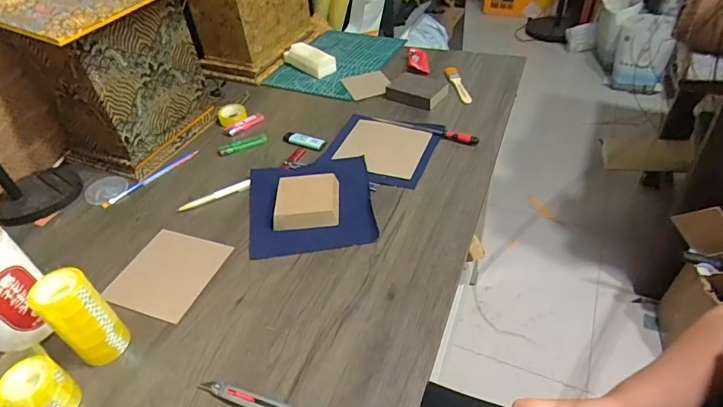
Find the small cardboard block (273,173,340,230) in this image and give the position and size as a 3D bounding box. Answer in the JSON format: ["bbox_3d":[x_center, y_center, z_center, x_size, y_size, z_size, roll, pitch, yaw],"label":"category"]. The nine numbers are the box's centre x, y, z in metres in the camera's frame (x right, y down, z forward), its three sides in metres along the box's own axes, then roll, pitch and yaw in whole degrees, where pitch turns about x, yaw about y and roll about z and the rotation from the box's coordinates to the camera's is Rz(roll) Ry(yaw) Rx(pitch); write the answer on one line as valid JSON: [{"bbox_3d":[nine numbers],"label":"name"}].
[{"bbox_3d":[-0.077,-0.004,0.650,0.091,0.027,0.091,-5,43,0],"label":"small cardboard block"}]

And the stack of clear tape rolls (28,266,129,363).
[{"bbox_3d":[-0.293,0.122,0.474,0.045,0.111,0.053,21,49,26],"label":"stack of clear tape rolls"}]

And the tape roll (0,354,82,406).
[{"bbox_3d":[-0.317,0.189,0.445,0.045,0.061,0.051,15,47,21],"label":"tape roll"}]

